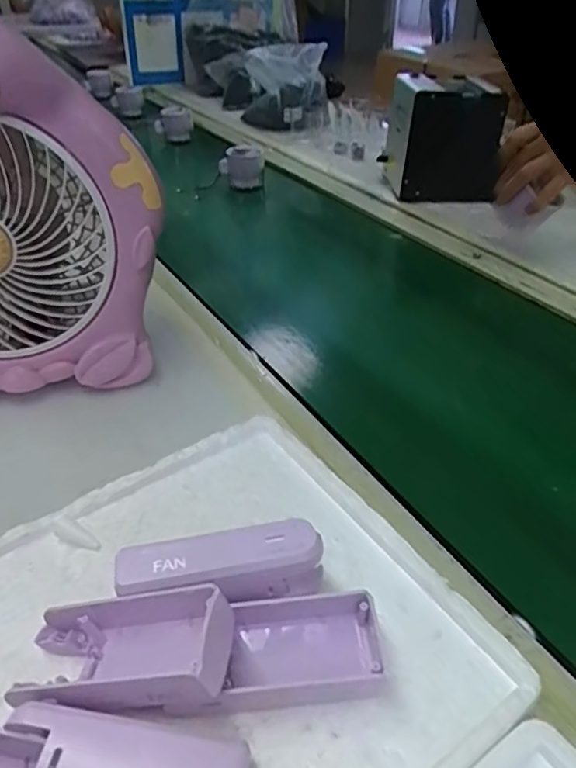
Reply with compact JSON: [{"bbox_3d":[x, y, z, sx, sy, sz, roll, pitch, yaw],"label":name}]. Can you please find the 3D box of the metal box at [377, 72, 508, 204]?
[{"bbox_3d":[0.212,-0.352,0.843,0.123,0.147,0.117,-3,39,-2],"label":"metal box"}]

